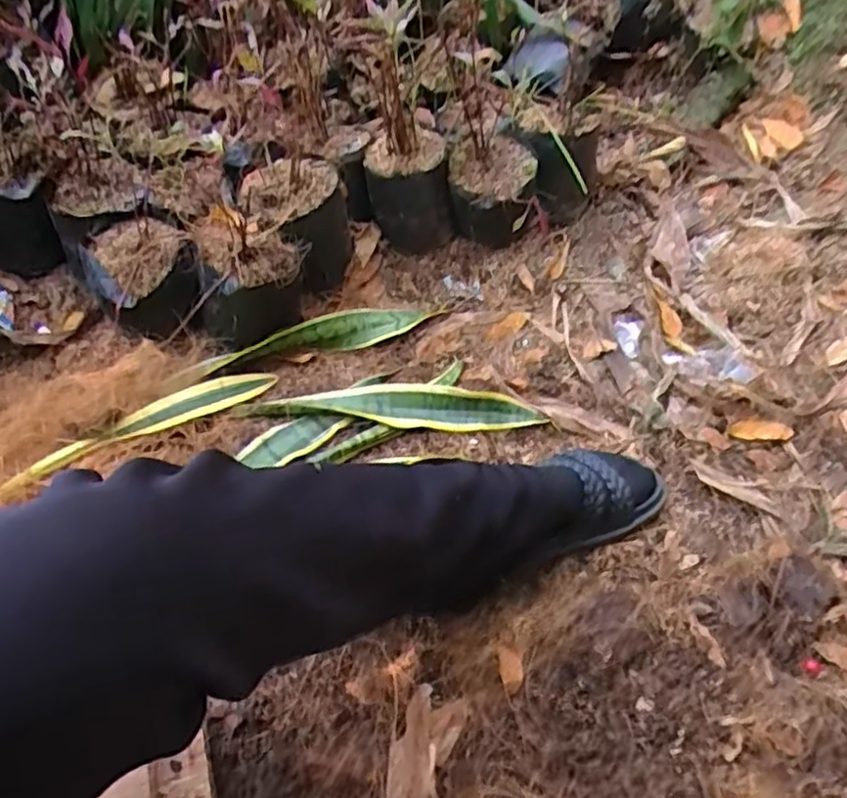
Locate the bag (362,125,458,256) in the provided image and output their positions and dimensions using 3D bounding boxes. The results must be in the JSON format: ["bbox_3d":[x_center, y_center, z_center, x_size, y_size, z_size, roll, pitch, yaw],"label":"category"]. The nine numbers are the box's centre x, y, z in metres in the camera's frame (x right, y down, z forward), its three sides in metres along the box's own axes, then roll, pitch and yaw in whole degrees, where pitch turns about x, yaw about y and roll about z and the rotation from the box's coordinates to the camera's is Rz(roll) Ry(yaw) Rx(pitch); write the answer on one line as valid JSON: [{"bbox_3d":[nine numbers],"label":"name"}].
[{"bbox_3d":[-0.019,-0.269,0.878,0.113,0.126,0.114,0,50,-7],"label":"bag"}]

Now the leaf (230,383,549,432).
[{"bbox_3d":[-0.035,0.004,0.748,0.324,0.026,0.048,3,50,-4],"label":"leaf"}]

